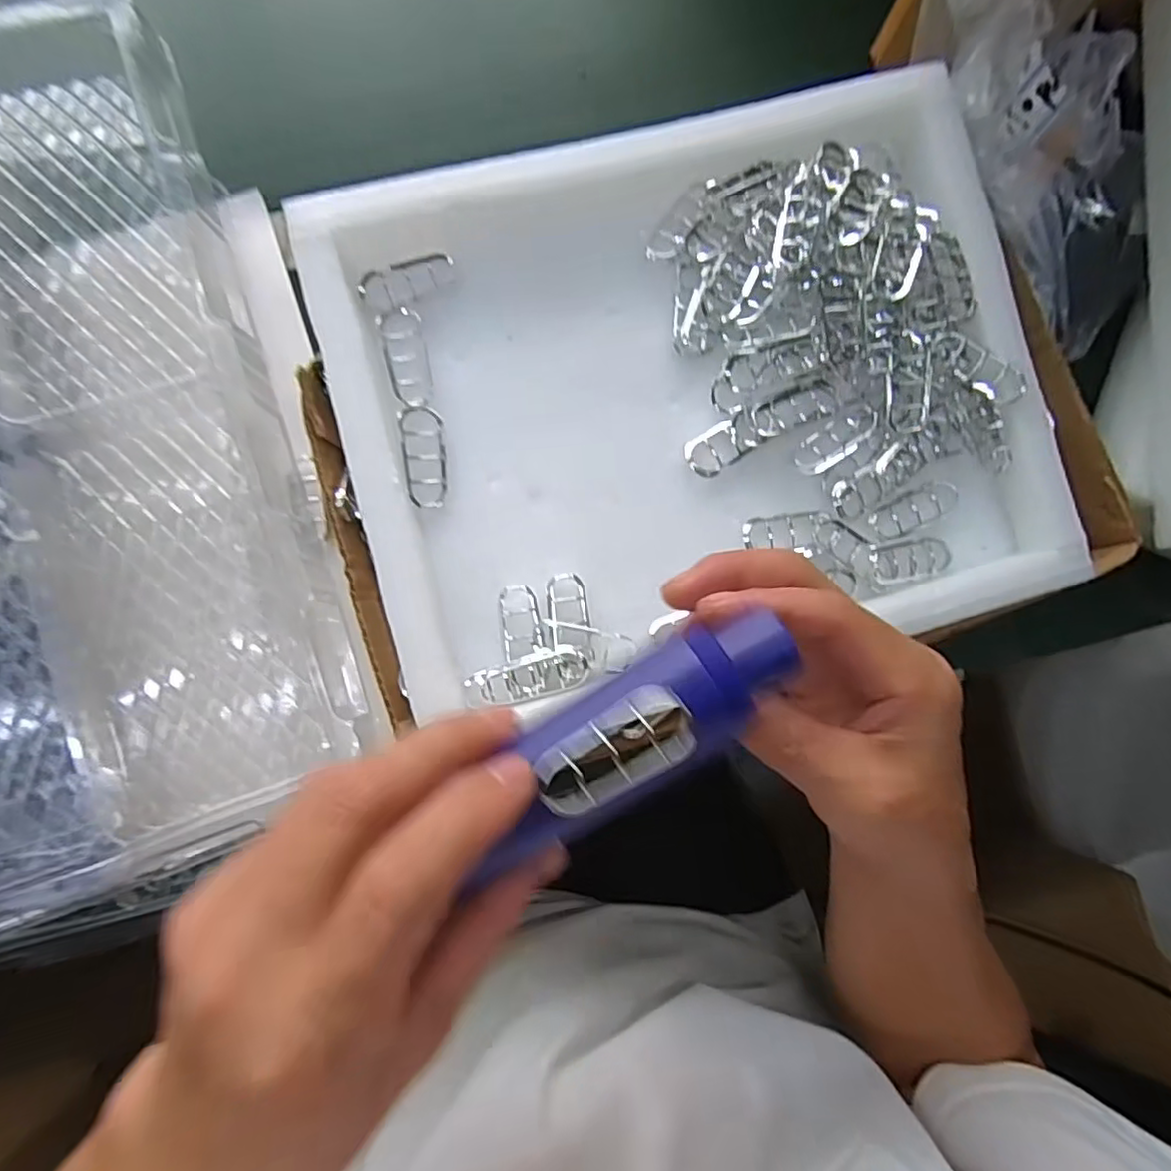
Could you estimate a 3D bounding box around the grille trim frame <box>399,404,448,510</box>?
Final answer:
[{"bbox_3d":[-0.081,-0.065,0.317,0.020,0.009,0.052,-4,85,-5],"label":"grille trim frame"}]

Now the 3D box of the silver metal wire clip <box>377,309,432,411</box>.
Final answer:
[{"bbox_3d":[-0.091,-0.117,0.321,0.022,0.004,0.054,-14,86,-6],"label":"silver metal wire clip"}]

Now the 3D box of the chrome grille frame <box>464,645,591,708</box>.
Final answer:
[{"bbox_3d":[-0.028,0.045,0.303,0.060,0.006,0.023,-16,68,-4],"label":"chrome grille frame"}]

